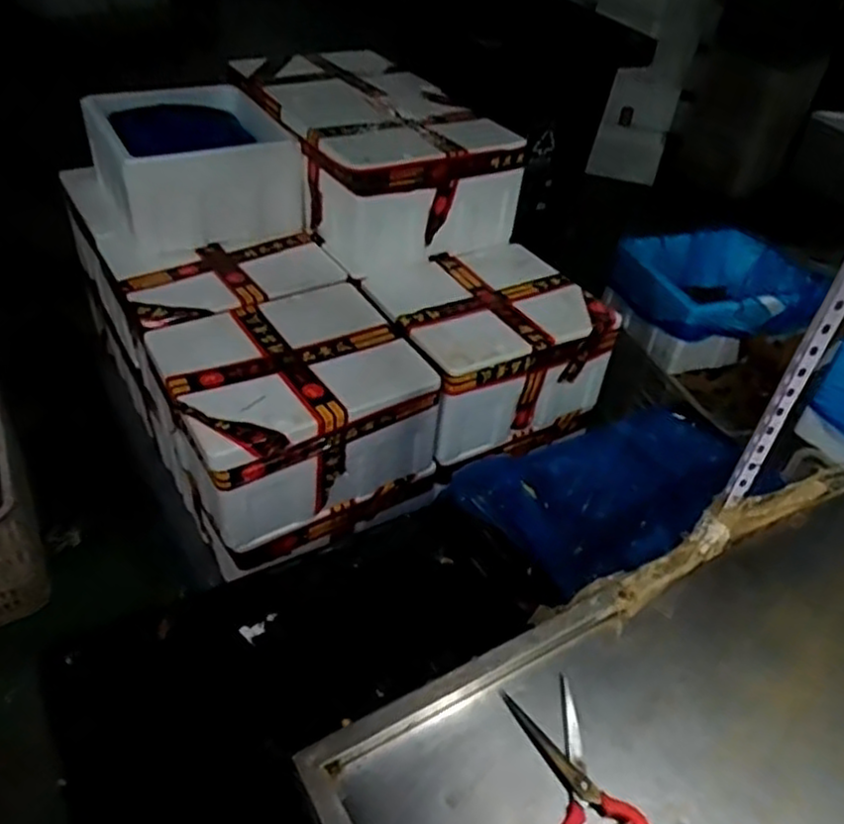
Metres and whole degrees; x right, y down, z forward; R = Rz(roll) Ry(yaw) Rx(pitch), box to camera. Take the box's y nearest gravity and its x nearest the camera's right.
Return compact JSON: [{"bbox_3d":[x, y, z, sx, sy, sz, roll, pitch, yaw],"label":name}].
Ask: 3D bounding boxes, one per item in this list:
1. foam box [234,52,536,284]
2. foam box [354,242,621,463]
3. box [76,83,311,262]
[{"bbox_3d":[-0.136,-0.680,1.827,0.476,0.264,0.827,-17,46,-25],"label":"foam box"},{"bbox_3d":[0.131,-0.154,1.619,0.434,0.251,0.413,-16,46,-24],"label":"foam box"},{"bbox_3d":[-0.524,-0.584,1.706,0.426,0.219,0.458,-13,45,-22],"label":"box"}]

